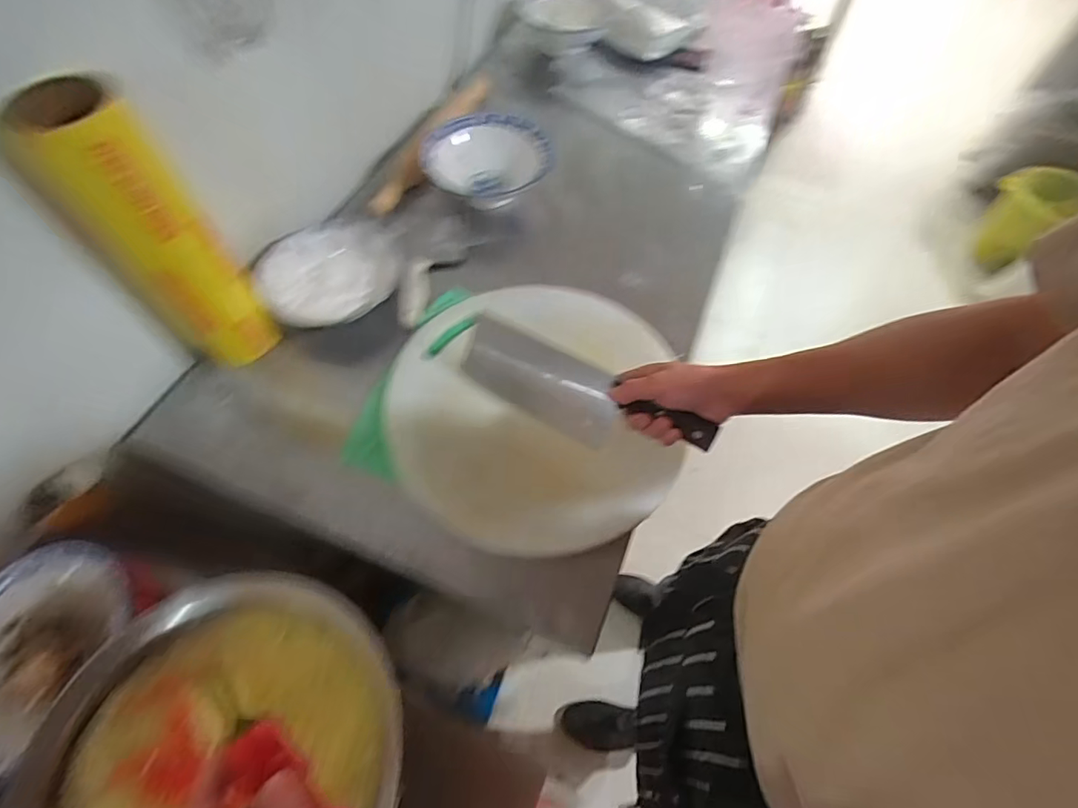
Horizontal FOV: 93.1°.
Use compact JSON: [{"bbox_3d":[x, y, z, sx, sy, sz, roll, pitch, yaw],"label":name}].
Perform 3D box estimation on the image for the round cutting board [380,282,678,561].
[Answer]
[{"bbox_3d":[-0.012,-0.005,0.647,0.344,0.038,0.370,1,60,-1],"label":"round cutting board"}]

